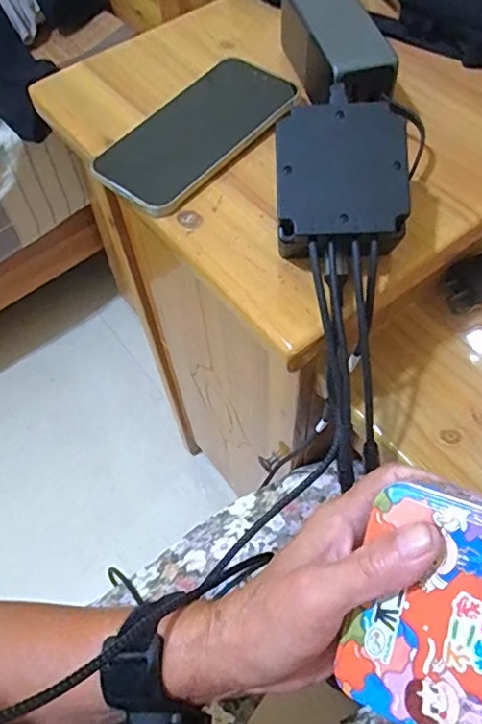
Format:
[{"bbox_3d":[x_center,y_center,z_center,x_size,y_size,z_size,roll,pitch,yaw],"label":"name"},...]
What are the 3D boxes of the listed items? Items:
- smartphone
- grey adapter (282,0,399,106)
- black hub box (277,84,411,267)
[{"bbox_3d":[-0.031,-0.178,0.427,0.079,0.008,0.162,36,67,22],"label":"smartphone"},{"bbox_3d":[0.071,-0.232,0.429,0.055,0.059,0.138,-13,59,-4],"label":"grey adapter"},{"bbox_3d":[0.059,-0.107,0.345,0.073,0.046,0.088,-2,85,2],"label":"black hub box"}]

